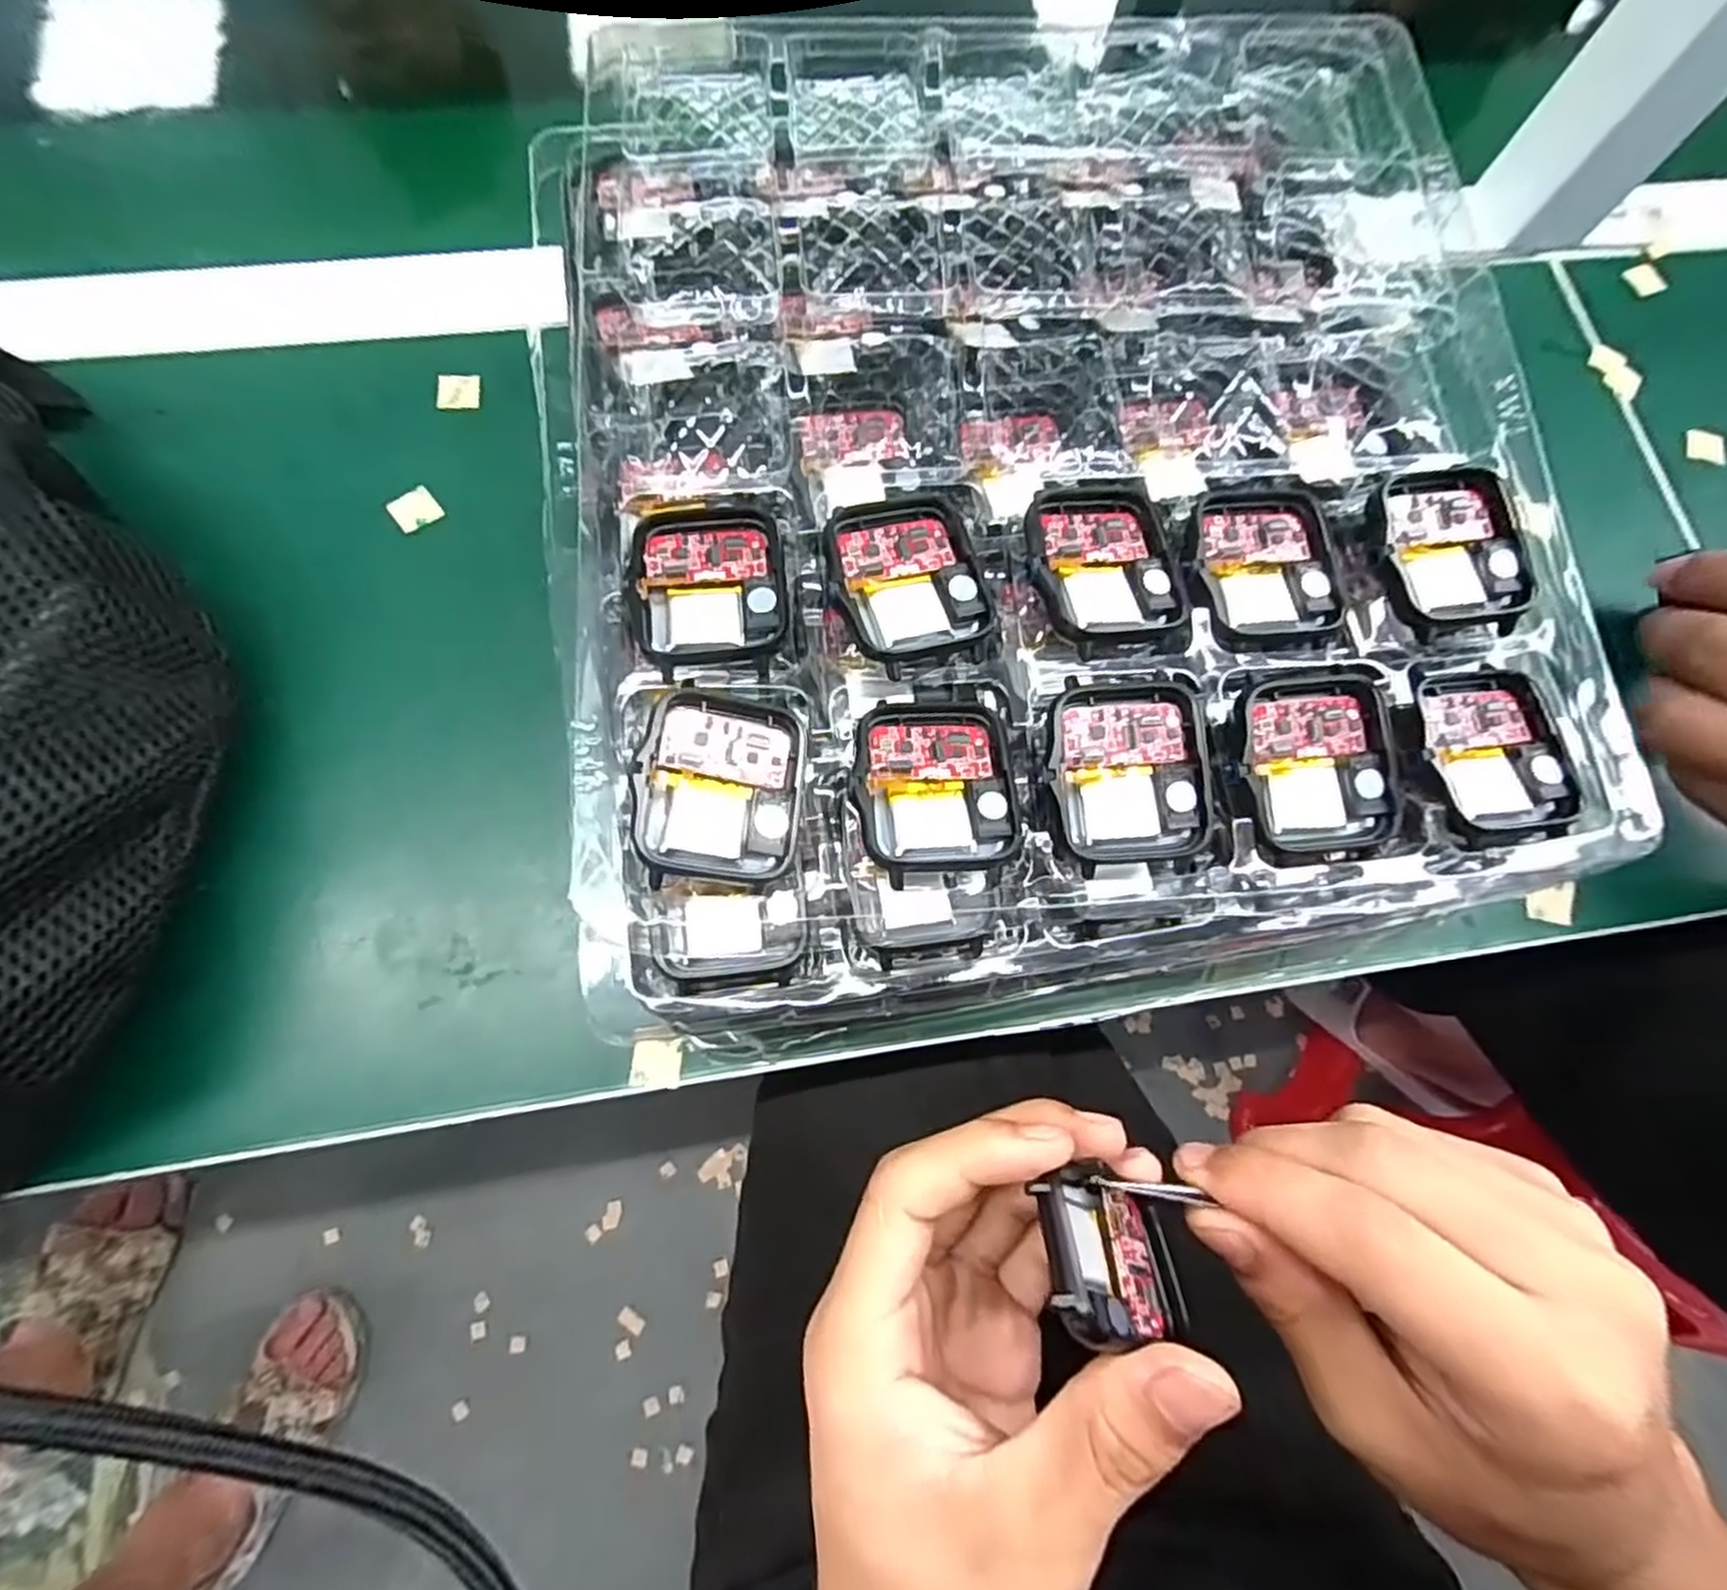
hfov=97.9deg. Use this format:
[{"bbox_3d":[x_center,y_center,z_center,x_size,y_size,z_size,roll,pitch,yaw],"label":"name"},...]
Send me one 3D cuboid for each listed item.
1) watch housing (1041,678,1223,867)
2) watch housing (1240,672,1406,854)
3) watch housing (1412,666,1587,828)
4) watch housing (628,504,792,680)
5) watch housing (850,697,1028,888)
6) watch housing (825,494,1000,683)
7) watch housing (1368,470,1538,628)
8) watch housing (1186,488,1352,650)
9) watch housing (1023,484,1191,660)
[{"bbox_3d":[0.064,-0.007,0.180,0.036,0.007,0.042,-6,74,-5],"label":"watch housing"},{"bbox_3d":[0.113,-0.008,0.188,0.038,0.013,0.042,-7,74,-5],"label":"watch housing"},{"bbox_3d":[0.161,-0.012,0.195,0.035,0.007,0.042,-8,75,-6],"label":"watch housing"},{"bbox_3d":[-0.038,-0.051,0.189,0.037,0.009,0.045,-5,74,-5],"label":"watch housing"},{"bbox_3d":[0.017,-0.003,0.180,0.038,0.006,0.045,-4,73,-3],"label":"watch housing"},{"bbox_3d":[0.011,-0.054,0.192,0.038,0.013,0.046,-17,76,-8],"label":"watch housing"},{"bbox_3d":[0.155,-0.067,0.201,0.038,0.008,0.042,-11,75,-7],"label":"watch housing"},{"bbox_3d":[0.106,-0.062,0.203,0.039,0.008,0.043,-9,75,-6],"label":"watch housing"},{"bbox_3d":[0.062,-0.060,0.195,0.038,0.011,0.047,-9,75,-6],"label":"watch housing"}]

